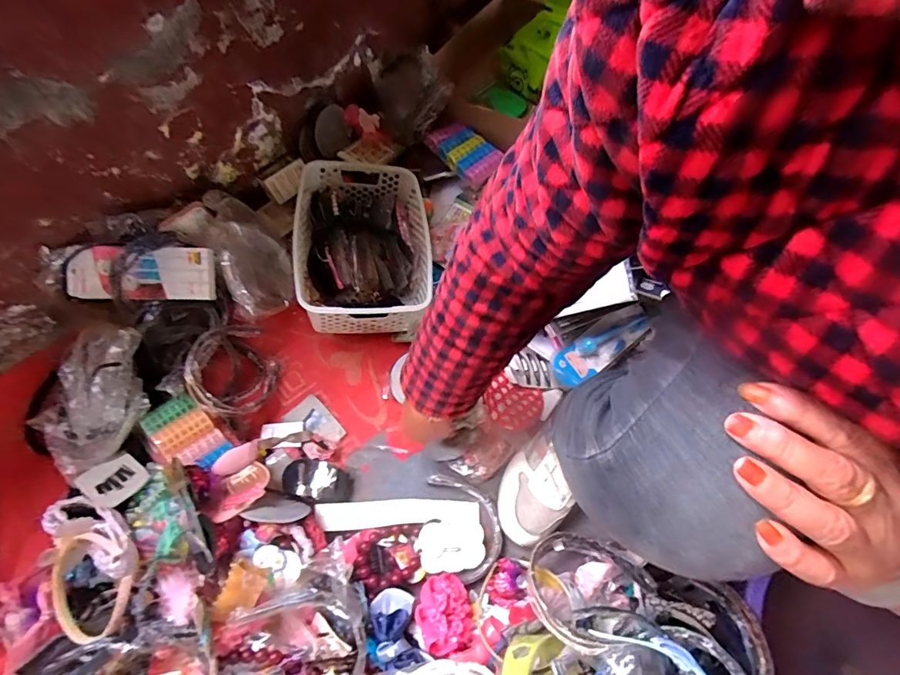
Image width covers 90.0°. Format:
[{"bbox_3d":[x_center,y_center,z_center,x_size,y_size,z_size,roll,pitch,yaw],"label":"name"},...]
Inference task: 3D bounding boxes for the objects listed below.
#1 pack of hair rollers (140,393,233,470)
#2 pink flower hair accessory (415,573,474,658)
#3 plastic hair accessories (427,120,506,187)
[{"bbox_3d":[-0.359,0.133,0.613,0.119,0.022,0.068,40,70,19],"label":"pack of hair rollers"},{"bbox_3d":[-0.006,0.333,0.545,0.062,0.047,0.081,-13,64,-6],"label":"pink flower hair accessory"},{"bbox_3d":[0.030,-0.318,0.771,0.073,0.034,0.126,-34,68,-15],"label":"plastic hair accessories"}]

